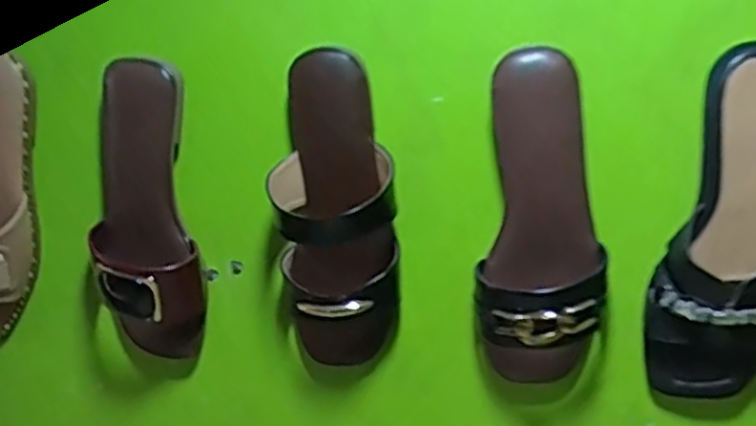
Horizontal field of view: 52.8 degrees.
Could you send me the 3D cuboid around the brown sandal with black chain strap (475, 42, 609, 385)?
[{"bbox_3d":[0.118,0.014,0.542,0.089,0.235,0.051,0,12,-3],"label":"brown sandal with black chain strap"}]

